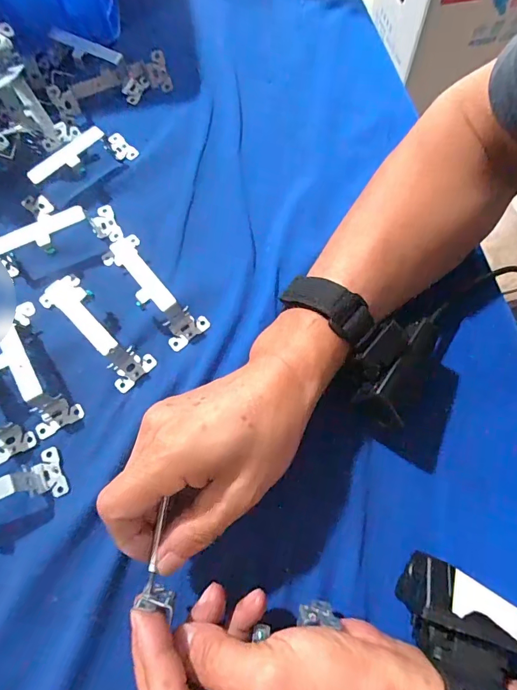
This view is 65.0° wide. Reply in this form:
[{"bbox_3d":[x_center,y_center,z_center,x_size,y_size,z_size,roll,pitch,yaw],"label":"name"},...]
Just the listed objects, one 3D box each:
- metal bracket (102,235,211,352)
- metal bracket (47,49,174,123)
[{"bbox_3d":[-0.082,-0.047,0.306,0.032,0.029,0.103,-38,74,-10],"label":"metal bracket"},{"bbox_3d":[-0.137,-0.241,0.375,0.108,0.026,0.035,-23,72,-6],"label":"metal bracket"}]

